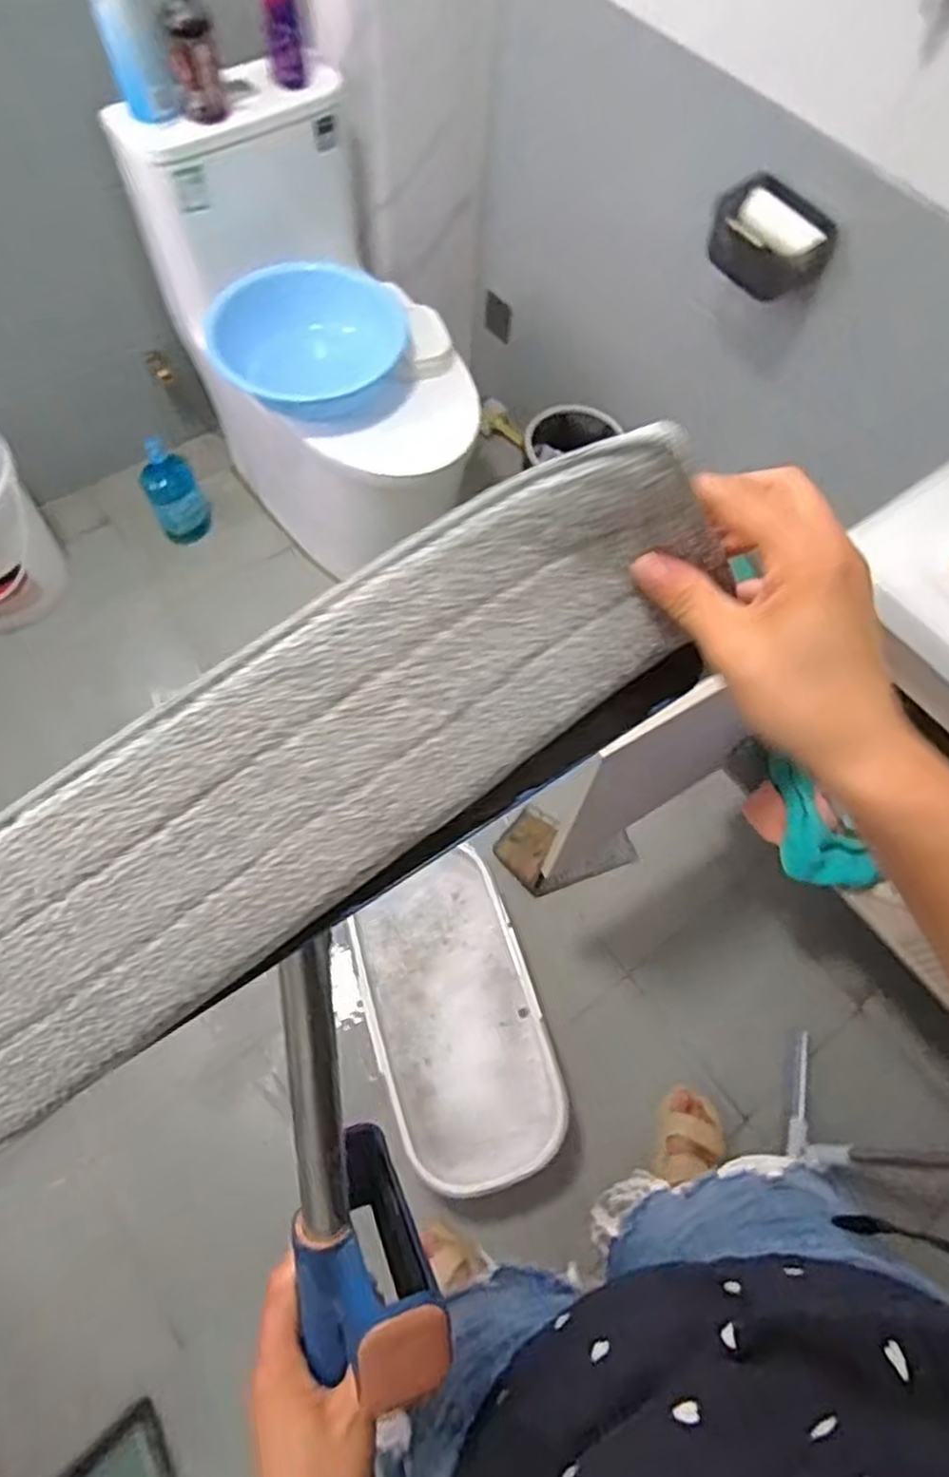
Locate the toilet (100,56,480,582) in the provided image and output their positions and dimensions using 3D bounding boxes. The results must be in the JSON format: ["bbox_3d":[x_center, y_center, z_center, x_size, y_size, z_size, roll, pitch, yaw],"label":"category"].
[{"bbox_3d":[-0.262,-0.656,1.359,0.382,0.650,0.551,-28,69,-16],"label":"toilet"}]

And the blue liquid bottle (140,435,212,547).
[{"bbox_3d":[-0.606,-0.494,1.530,0.106,0.227,0.101,-20,67,-13],"label":"blue liquid bottle"}]

